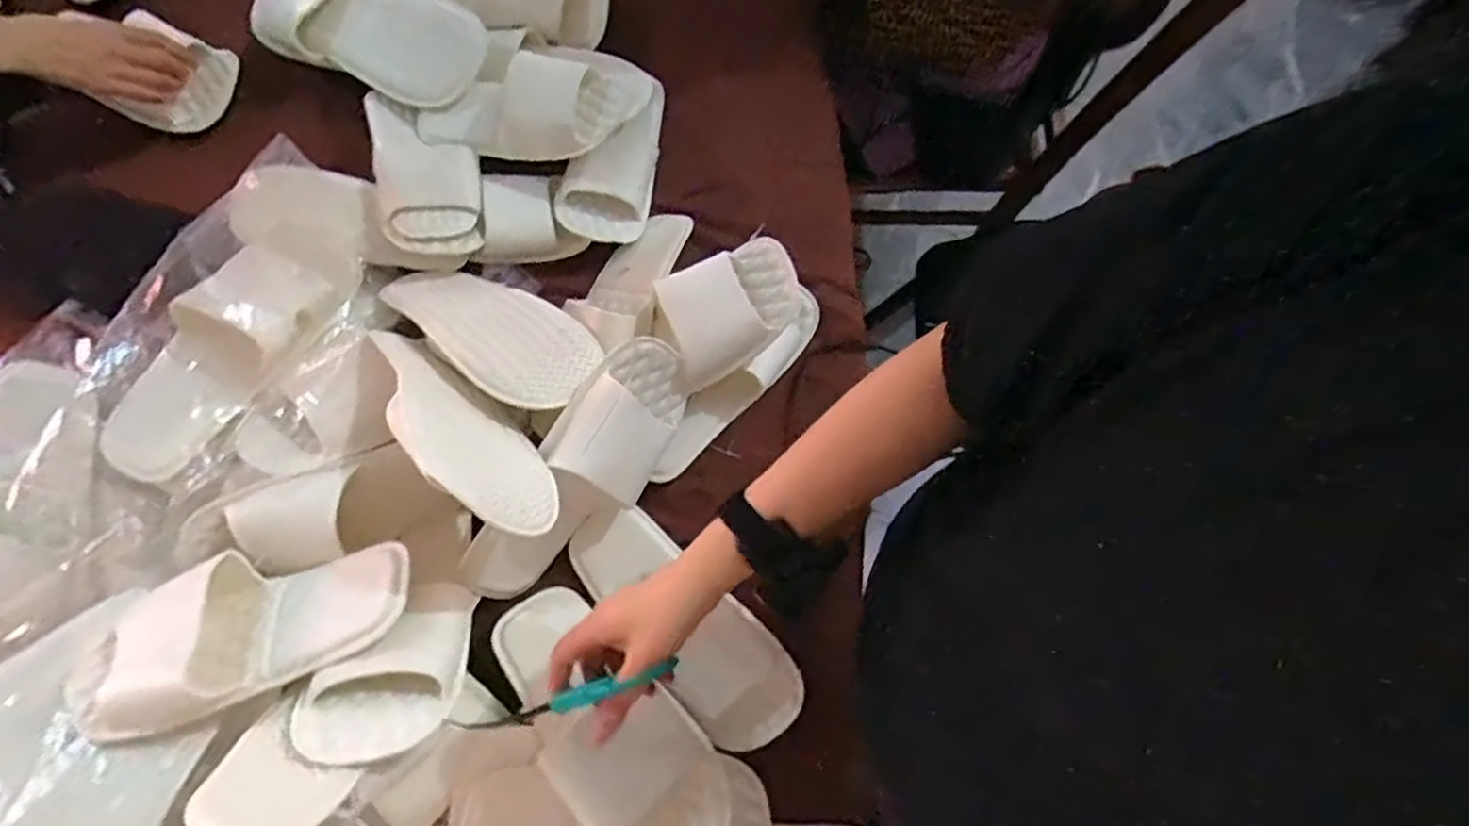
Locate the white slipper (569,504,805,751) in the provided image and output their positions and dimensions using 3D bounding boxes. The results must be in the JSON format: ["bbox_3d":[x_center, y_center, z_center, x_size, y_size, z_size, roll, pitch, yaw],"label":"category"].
[{"bbox_3d":[-0.046,0.189,0.634,0.096,0.038,0.257,-42,79,-10],"label":"white slipper"}]

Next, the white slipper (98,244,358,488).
[{"bbox_3d":[-0.455,-0.053,0.623,0.107,0.058,0.262,39,79,9],"label":"white slipper"}]

